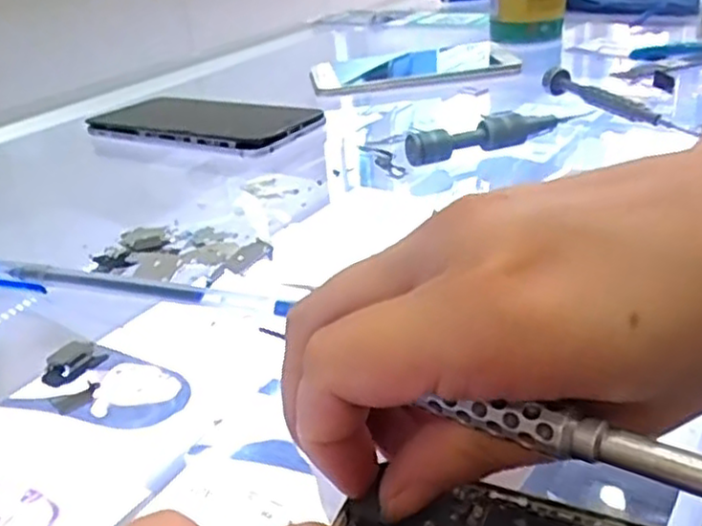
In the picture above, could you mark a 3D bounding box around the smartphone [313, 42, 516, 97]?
[{"bbox_3d":[0.049,-0.147,0.541,0.150,0.010,0.071,-8,28,-9],"label":"smartphone"}]

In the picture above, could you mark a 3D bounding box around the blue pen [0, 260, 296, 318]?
[{"bbox_3d":[-0.090,0.010,0.280,0.142,0.008,0.011,7,29,19],"label":"blue pen"}]

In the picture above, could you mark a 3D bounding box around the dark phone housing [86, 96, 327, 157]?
[{"bbox_3d":[-0.094,-0.091,0.469,0.144,0.009,0.073,14,32,31],"label":"dark phone housing"}]

